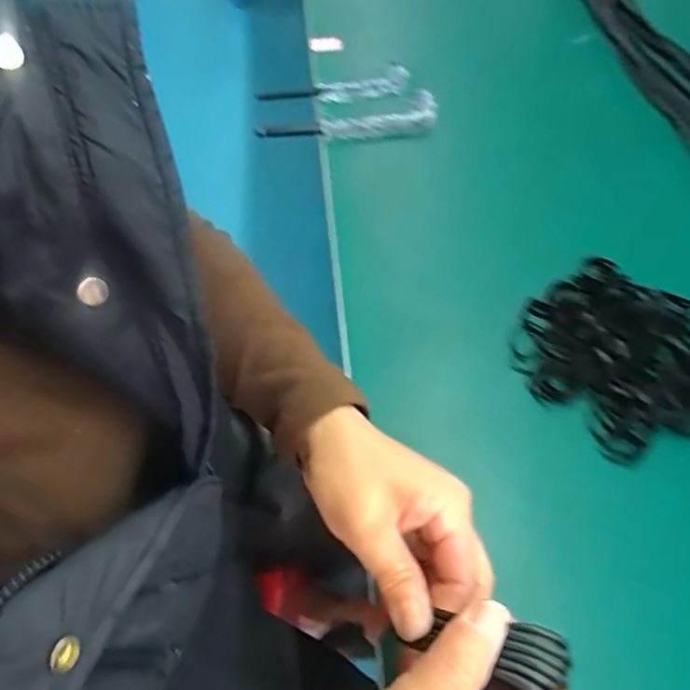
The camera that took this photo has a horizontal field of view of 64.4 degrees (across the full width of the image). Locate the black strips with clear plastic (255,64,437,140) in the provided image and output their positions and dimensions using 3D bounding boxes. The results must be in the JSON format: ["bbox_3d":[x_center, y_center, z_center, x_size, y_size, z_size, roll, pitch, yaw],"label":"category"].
[{"bbox_3d":[0.001,-0.248,0.561,0.178,0.022,0.092,1,58,3],"label":"black strips with clear plastic"}]

